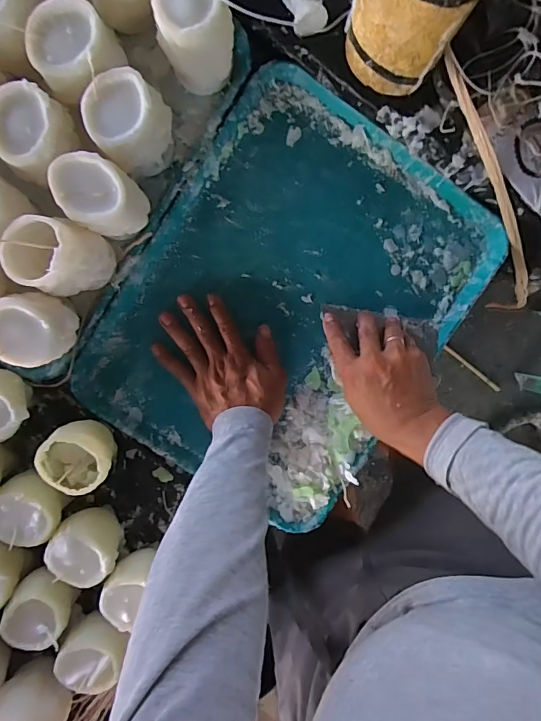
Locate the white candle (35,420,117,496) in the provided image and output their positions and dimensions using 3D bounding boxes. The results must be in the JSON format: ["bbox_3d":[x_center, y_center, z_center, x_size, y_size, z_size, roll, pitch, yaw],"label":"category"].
[{"bbox_3d":[-0.211,0.101,0.496,0.073,0.067,0.069,-1,97,-4],"label":"white candle"}]

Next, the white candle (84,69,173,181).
[{"bbox_3d":[-0.132,-0.228,0.429,0.079,0.086,0.066,-36,98,1],"label":"white candle"}]

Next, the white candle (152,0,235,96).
[{"bbox_3d":[-0.071,-0.311,0.420,0.068,0.093,0.074,-18,98,-2],"label":"white candle"}]

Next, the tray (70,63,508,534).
[{"bbox_3d":[0.021,-0.060,0.511,0.341,0.038,0.427,33,93,-8],"label":"tray"}]

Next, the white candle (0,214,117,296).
[{"bbox_3d":[-0.210,-0.102,0.440,0.076,0.101,0.069,-1,97,-4],"label":"white candle"}]

